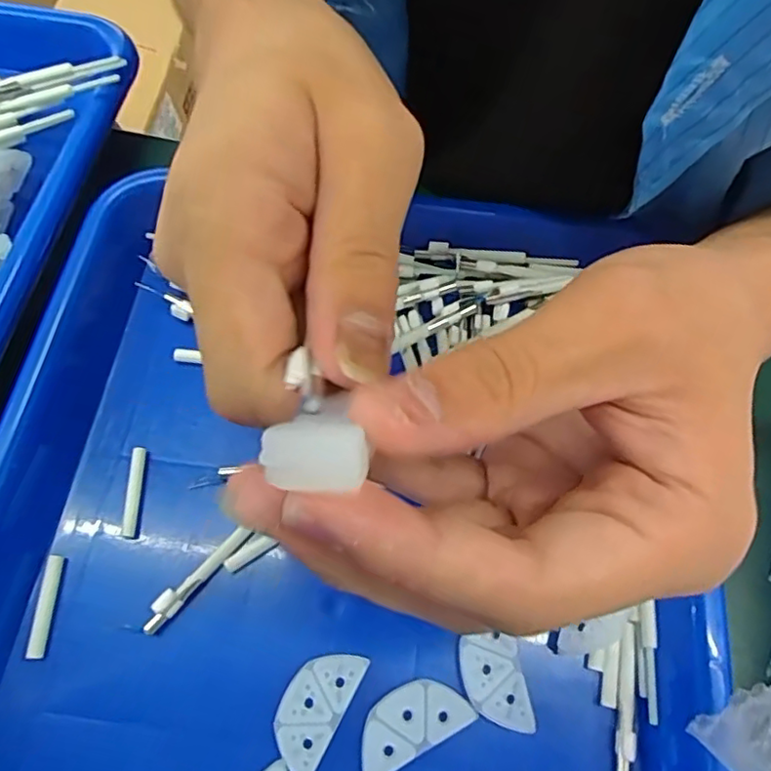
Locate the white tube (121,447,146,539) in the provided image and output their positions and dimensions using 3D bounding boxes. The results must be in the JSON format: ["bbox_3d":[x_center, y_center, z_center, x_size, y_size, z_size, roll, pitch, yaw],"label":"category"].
[{"bbox_3d":[-0.095,0.040,0.225,0.005,0.004,0.034,-2,67,-1],"label":"white tube"}]

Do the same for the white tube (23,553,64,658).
[{"bbox_3d":[-0.118,0.076,0.208,0.005,0.004,0.033,0,67,-1],"label":"white tube"}]

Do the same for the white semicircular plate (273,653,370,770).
[{"bbox_3d":[-0.023,0.103,0.194,0.020,0.004,0.039,26,69,10],"label":"white semicircular plate"}]

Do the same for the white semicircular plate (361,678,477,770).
[{"bbox_3d":[0.008,0.108,0.194,0.038,0.004,0.019,-26,70,-11],"label":"white semicircular plate"}]

